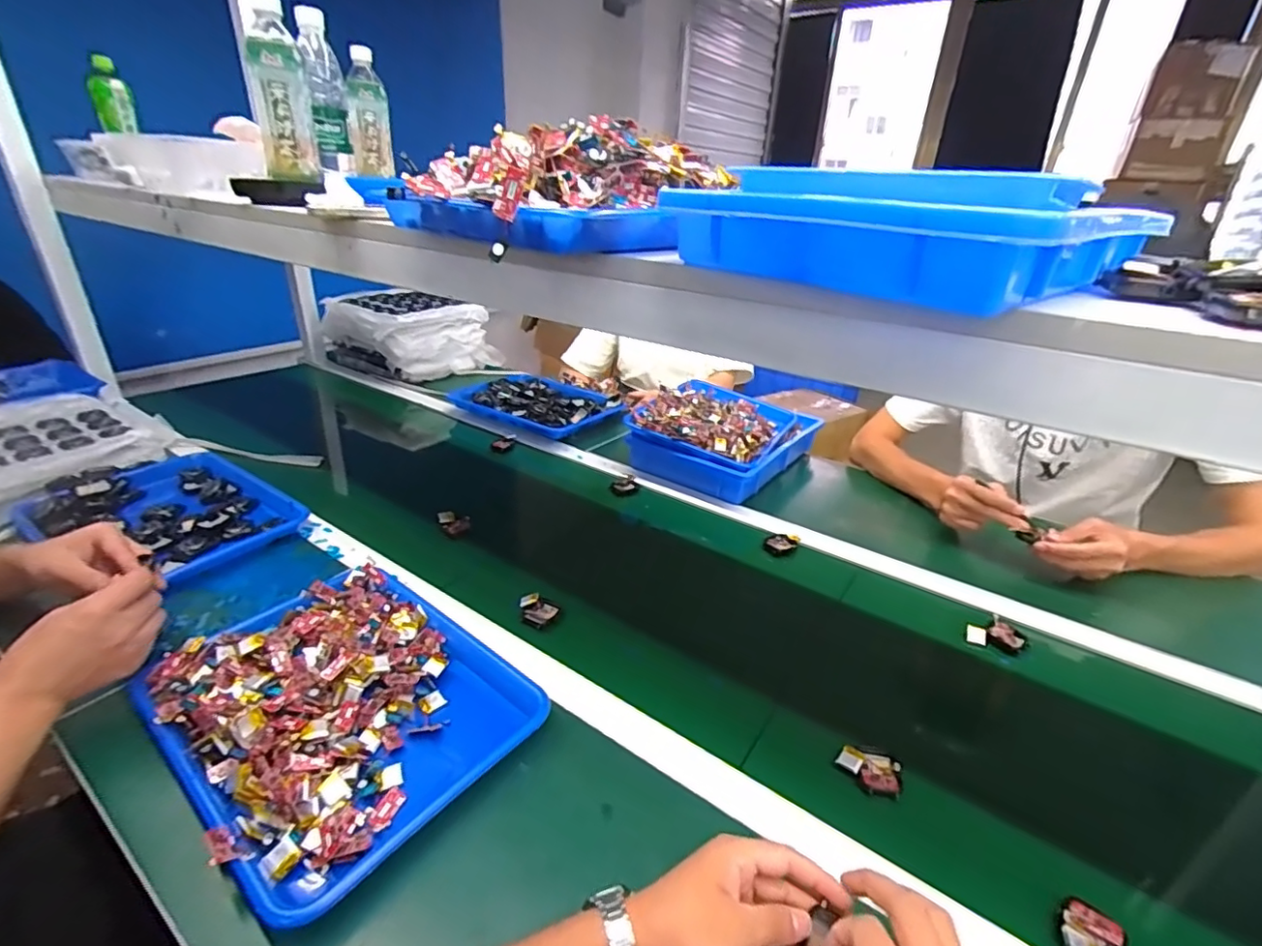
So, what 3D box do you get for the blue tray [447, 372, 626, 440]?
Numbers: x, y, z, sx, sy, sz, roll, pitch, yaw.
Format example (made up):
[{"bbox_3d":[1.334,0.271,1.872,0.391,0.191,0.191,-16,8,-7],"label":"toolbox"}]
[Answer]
[{"bbox_3d":[-0.206,-0.160,1.262,0.356,0.035,0.237,18,30,27],"label":"blue tray"}]

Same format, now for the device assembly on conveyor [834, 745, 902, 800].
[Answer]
[{"bbox_3d":[0.214,0.265,0.521,0.053,0.010,0.042,14,28,21],"label":"device assembly on conveyor"}]

